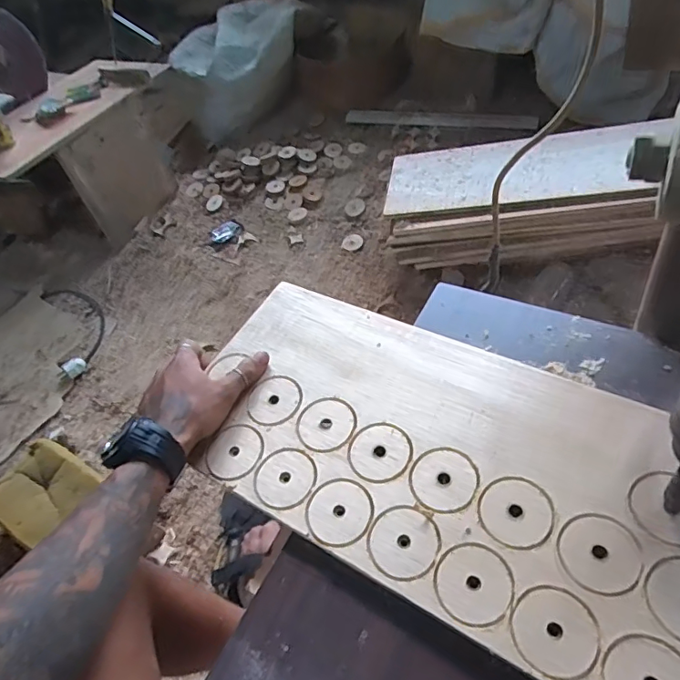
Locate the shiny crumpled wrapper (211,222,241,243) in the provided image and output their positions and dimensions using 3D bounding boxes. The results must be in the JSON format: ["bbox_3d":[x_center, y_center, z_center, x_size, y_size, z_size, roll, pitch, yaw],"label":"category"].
[{"bbox_3d":[-0.308,-0.289,1.388,0.062,0.008,0.081,31,58,25],"label":"shiny crumpled wrapper"}]

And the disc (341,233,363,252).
[{"bbox_3d":[0.033,-0.242,1.296,0.048,0.006,0.058,27,56,23],"label":"disc"}]

